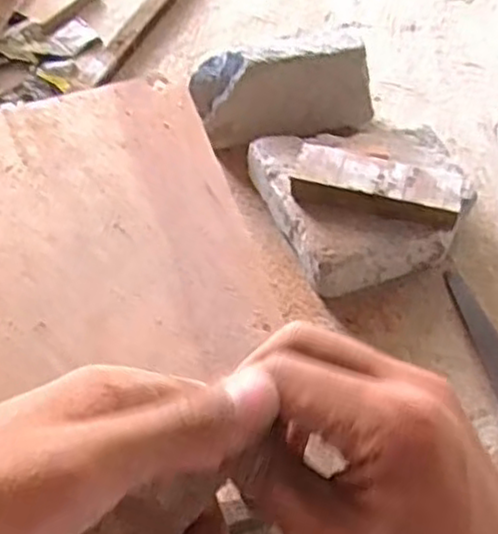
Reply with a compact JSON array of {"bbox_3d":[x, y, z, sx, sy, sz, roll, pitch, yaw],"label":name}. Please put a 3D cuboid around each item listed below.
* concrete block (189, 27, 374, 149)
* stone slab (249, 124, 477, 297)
[{"bbox_3d":[0.041,-0.212,0.879,0.214,0.137,0.067,-8,54,-6],"label":"concrete block"},{"bbox_3d":[0.126,-0.080,0.804,0.204,0.077,0.196,-19,56,-13],"label":"stone slab"}]

